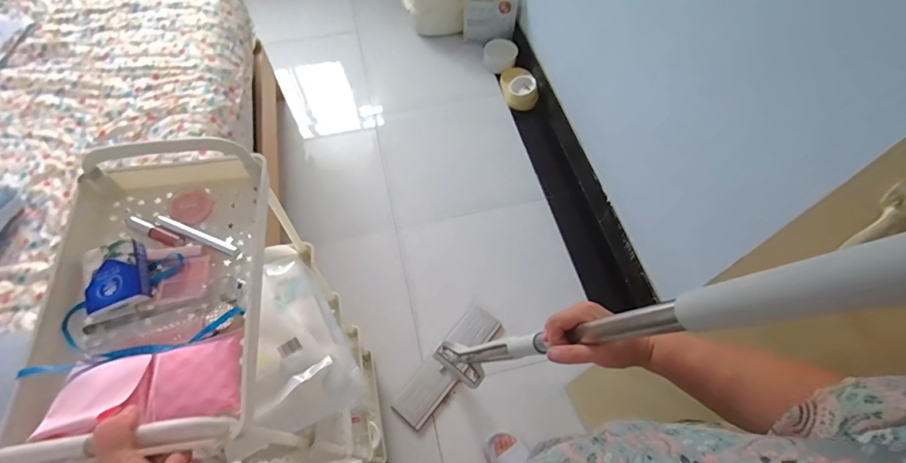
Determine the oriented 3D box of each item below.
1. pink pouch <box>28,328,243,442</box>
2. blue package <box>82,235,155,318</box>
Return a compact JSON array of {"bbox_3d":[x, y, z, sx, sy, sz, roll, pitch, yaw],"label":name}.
[{"bbox_3d":[-0.284,0.140,0.393,0.154,0.041,0.080,-14,55,-7],"label":"pink pouch"},{"bbox_3d":[-0.367,0.049,0.464,0.058,0.022,0.075,-23,70,-10],"label":"blue package"}]

